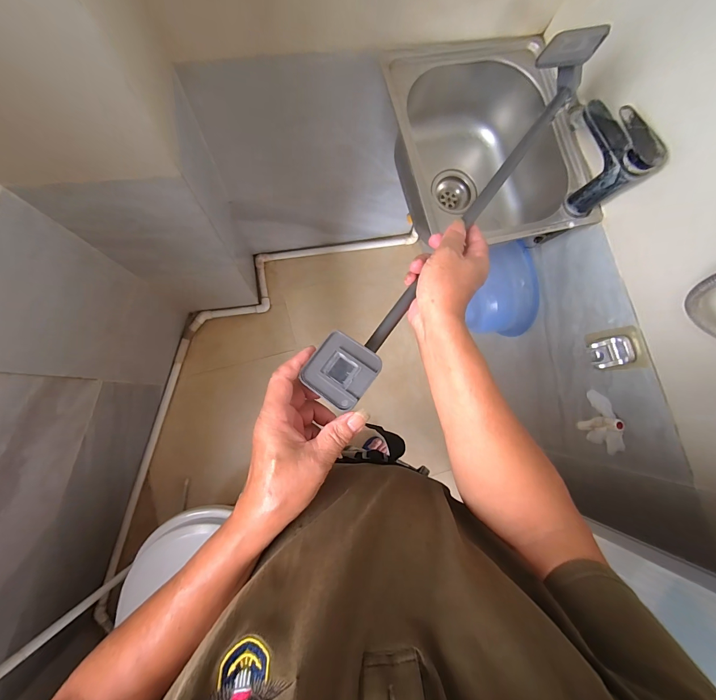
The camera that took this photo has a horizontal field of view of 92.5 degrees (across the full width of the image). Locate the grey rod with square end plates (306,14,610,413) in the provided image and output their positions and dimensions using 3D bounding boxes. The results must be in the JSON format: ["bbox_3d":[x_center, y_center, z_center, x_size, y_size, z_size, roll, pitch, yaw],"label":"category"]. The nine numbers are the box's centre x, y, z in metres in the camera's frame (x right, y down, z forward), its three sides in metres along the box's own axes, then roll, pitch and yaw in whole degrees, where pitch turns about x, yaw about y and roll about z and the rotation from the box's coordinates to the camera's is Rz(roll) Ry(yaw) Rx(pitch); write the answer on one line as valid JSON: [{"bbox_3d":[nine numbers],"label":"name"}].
[{"bbox_3d":[0.117,-0.160,0.368,0.059,0.076,0.514,37,77,-1],"label":"grey rod with square end plates"}]

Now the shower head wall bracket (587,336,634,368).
[{"bbox_3d":[0.483,0.007,0.666,0.053,0.063,0.057,-14,85,-8],"label":"shower head wall bracket"}]

